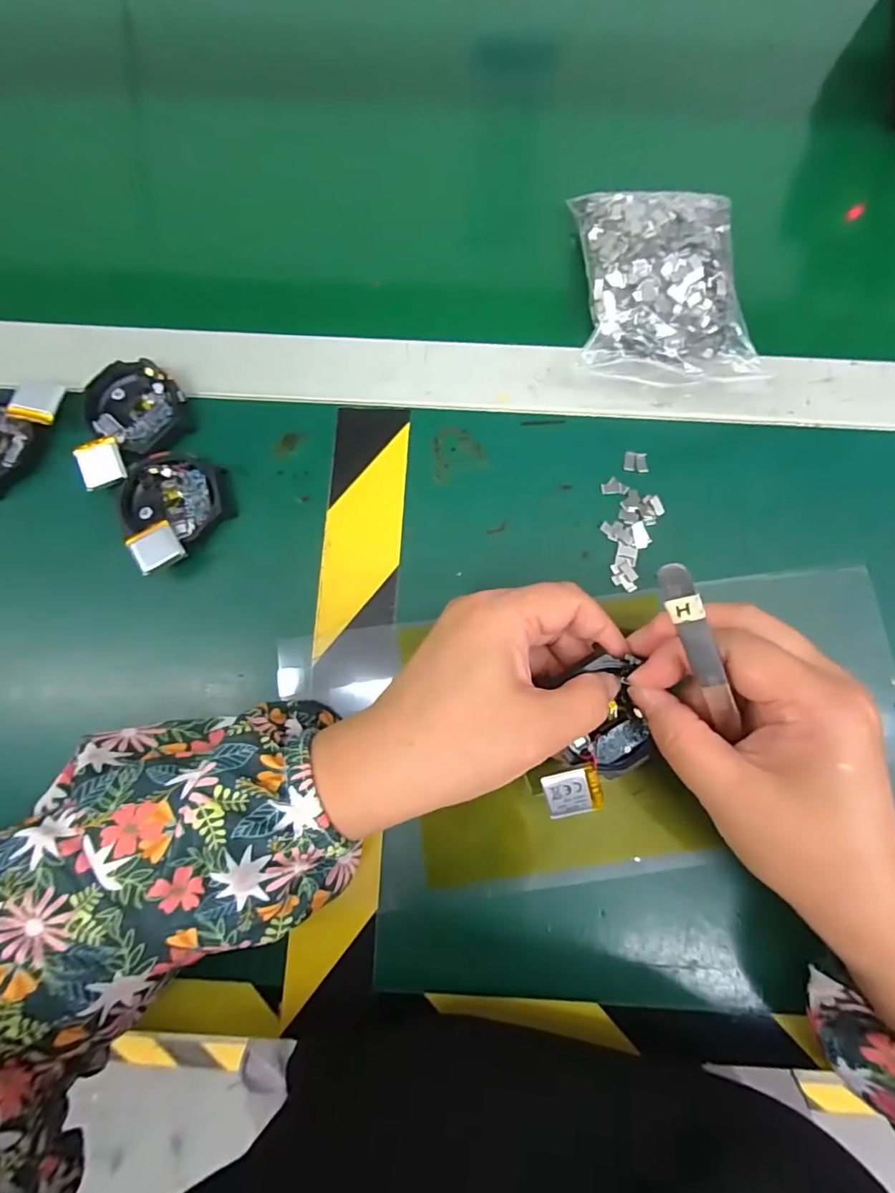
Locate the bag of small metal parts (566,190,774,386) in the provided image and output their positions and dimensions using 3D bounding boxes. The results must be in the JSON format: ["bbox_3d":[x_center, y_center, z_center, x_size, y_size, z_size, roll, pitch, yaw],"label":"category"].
[{"bbox_3d":[0.117,-0.166,0.287,0.086,0.030,0.118,3,79,1],"label":"bag of small metal parts"}]

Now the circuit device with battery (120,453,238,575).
[{"bbox_3d":[-0.143,-0.046,0.266,0.051,0.013,0.059,32,81,7],"label":"circuit device with battery"}]

